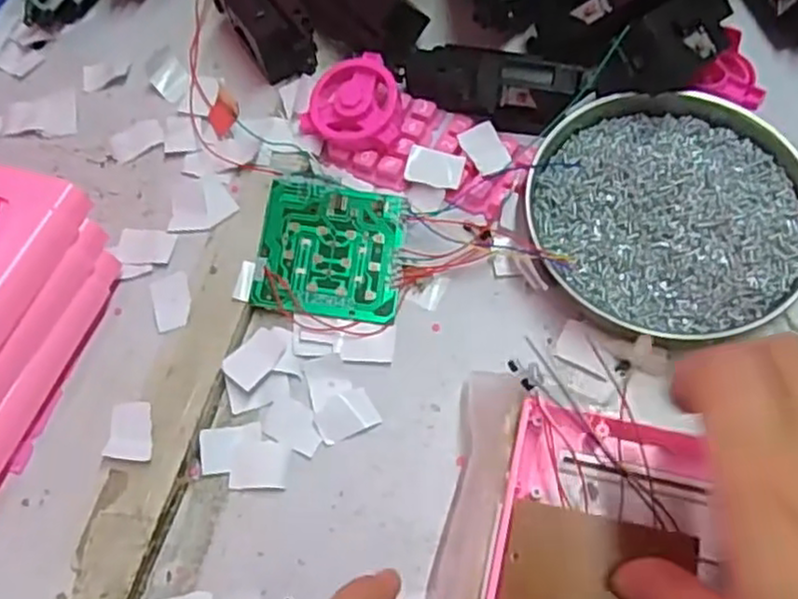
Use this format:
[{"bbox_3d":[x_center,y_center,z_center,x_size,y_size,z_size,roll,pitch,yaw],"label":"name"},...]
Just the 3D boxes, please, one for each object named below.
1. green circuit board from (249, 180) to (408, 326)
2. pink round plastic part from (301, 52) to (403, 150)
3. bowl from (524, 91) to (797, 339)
[{"bbox_3d":[-0.034,-0.025,0.364,0.070,0.010,0.067,5,67,6],"label":"green circuit board"},{"bbox_3d":[-0.020,-0.105,0.389,0.050,0.021,0.050,-1,67,2],"label":"pink round plastic part"},{"bbox_3d":[0.133,-0.043,0.359,0.131,0.022,0.126,-8,66,1],"label":"bowl"}]

